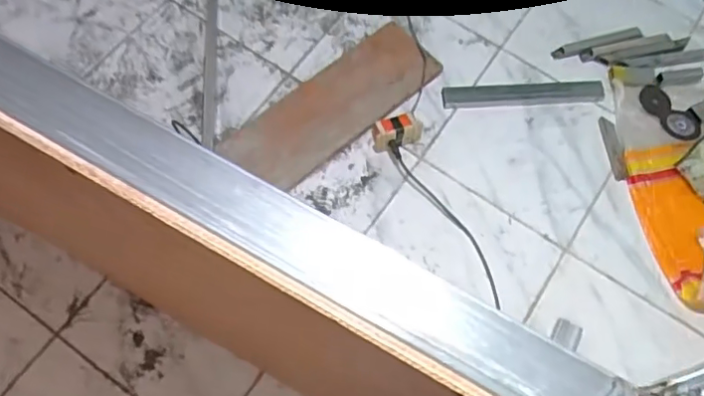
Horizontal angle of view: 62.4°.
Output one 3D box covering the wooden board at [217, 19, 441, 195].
[{"bbox_3d":[-0.040,-0.219,1.352,0.519,0.040,0.193,-39,72,-14],"label":"wooden board"}]

